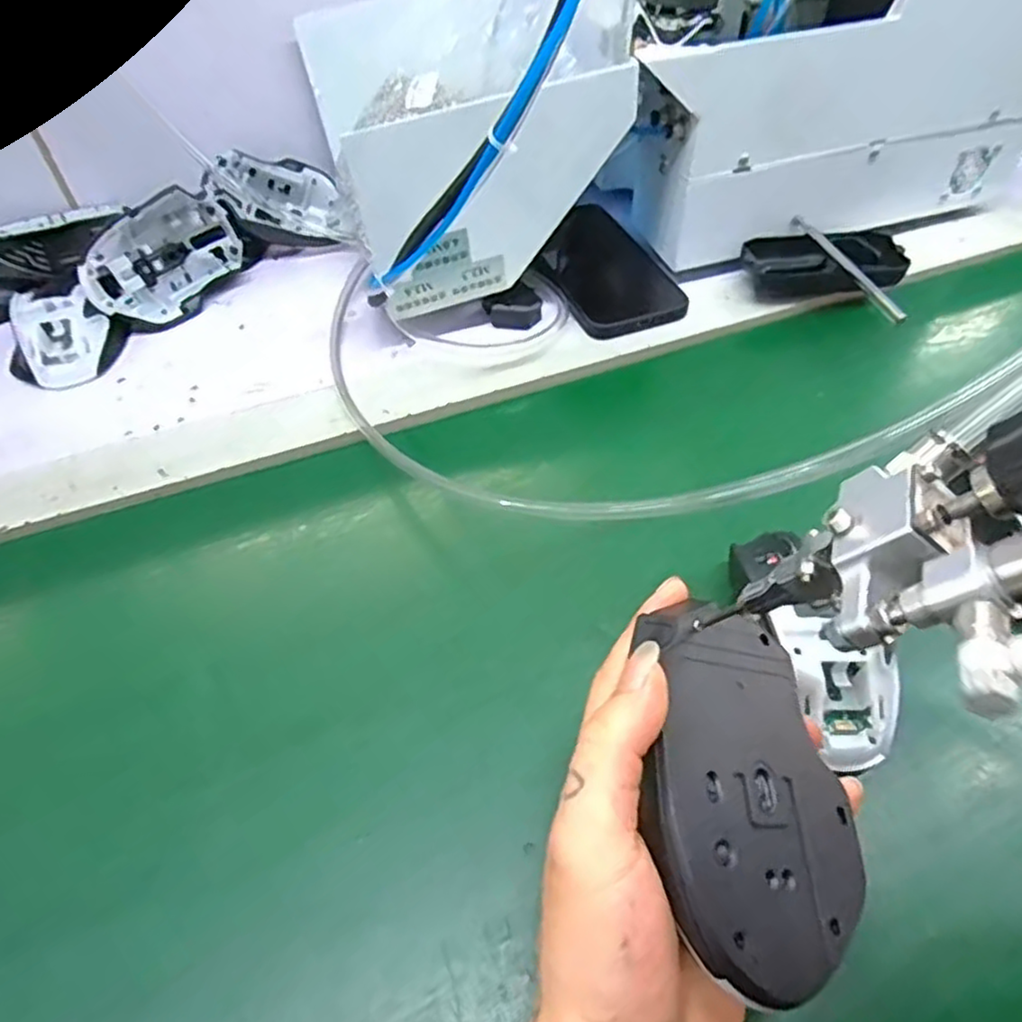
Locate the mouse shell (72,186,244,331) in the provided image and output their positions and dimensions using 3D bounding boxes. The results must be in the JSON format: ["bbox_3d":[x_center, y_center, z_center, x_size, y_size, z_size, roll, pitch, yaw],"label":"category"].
[{"bbox_3d":[-0.251,-0.181,0.505,0.034,0.070,0.111,1,48,46],"label":"mouse shell"}]

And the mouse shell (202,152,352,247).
[{"bbox_3d":[-0.187,-0.245,0.552,0.099,0.026,0.074,-8,77,-26],"label":"mouse shell"}]

